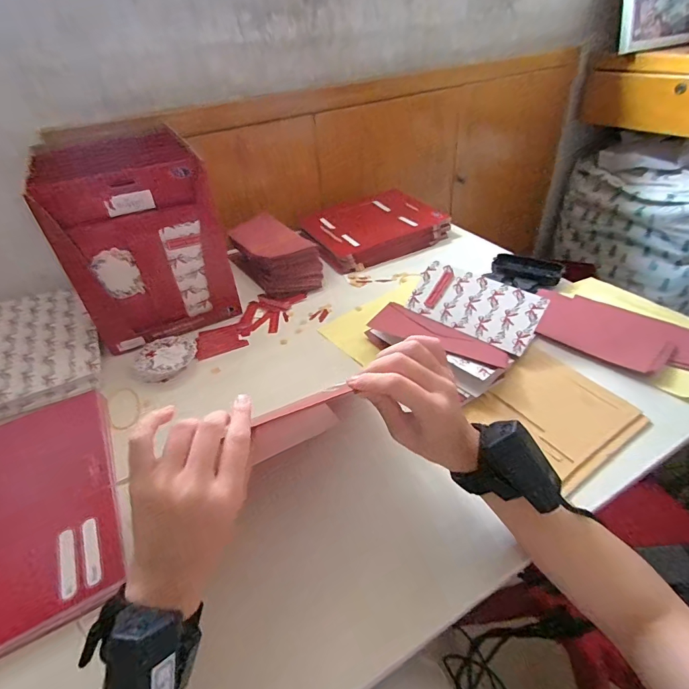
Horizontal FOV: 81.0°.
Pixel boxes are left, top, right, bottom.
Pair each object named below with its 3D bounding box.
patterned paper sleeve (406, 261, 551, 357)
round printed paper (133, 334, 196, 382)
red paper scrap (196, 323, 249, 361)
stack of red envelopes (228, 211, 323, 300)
[{"bbox_3d":[0.180,-0.058,0.565,0.173,0.007,0.087,29,83,26],"label":"patterned paper sleeve"},{"bbox_3d":[-0.249,0.018,0.567,0.079,0.023,0.079,-3,39,3],"label":"round printed paper"},{"bbox_3d":[-0.189,-0.007,0.615,0.073,0.005,0.068,-19,41,-16],"label":"red paper scrap"},{"bbox_3d":[-0.132,-0.165,0.744,0.109,0.070,0.203,-26,44,-24],"label":"stack of red envelopes"}]

